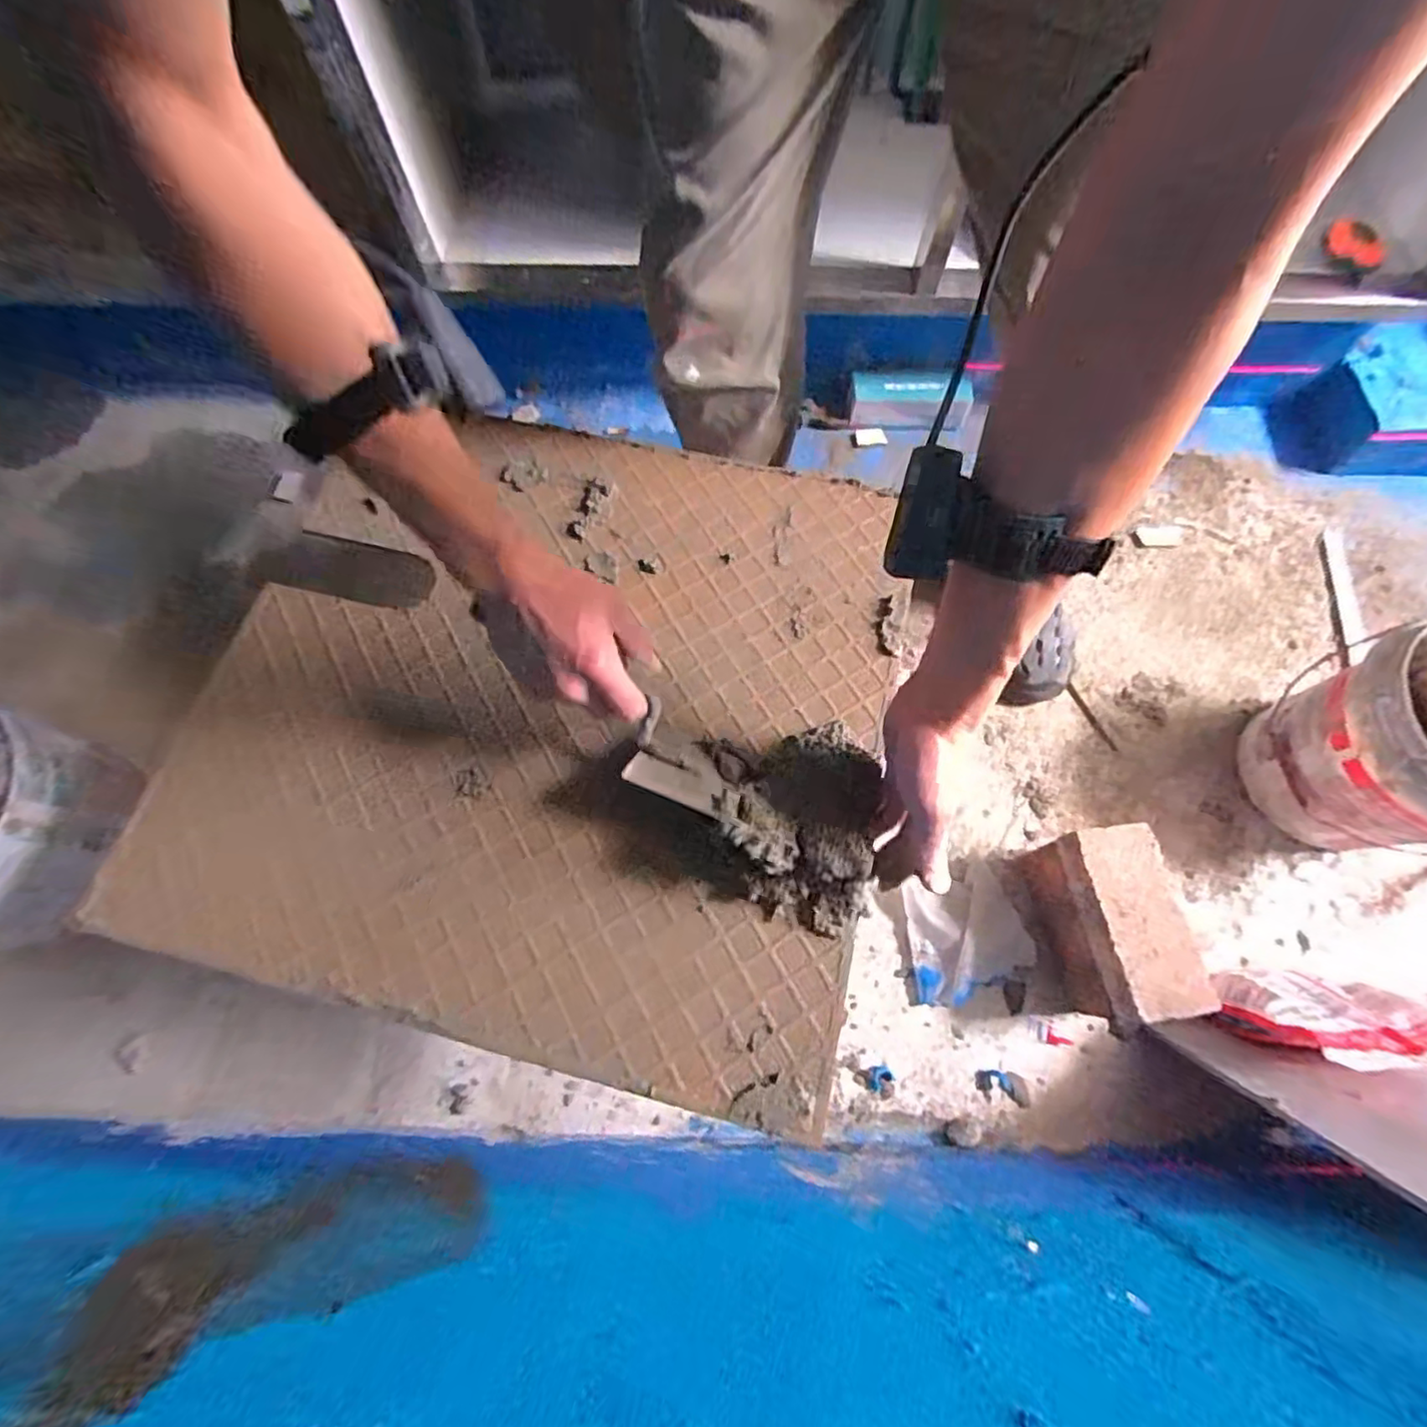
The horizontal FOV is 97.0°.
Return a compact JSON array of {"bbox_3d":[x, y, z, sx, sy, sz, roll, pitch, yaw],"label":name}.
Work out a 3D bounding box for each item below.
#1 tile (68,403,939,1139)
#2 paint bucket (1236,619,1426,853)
[{"bbox_3d":[-0.141,-0.022,0.552,0.579,0.017,0.540,14,71,5],"label":"tile"},{"bbox_3d":[0.842,0.043,0.768,0.255,0.242,0.233,0,68,0],"label":"paint bucket"}]

